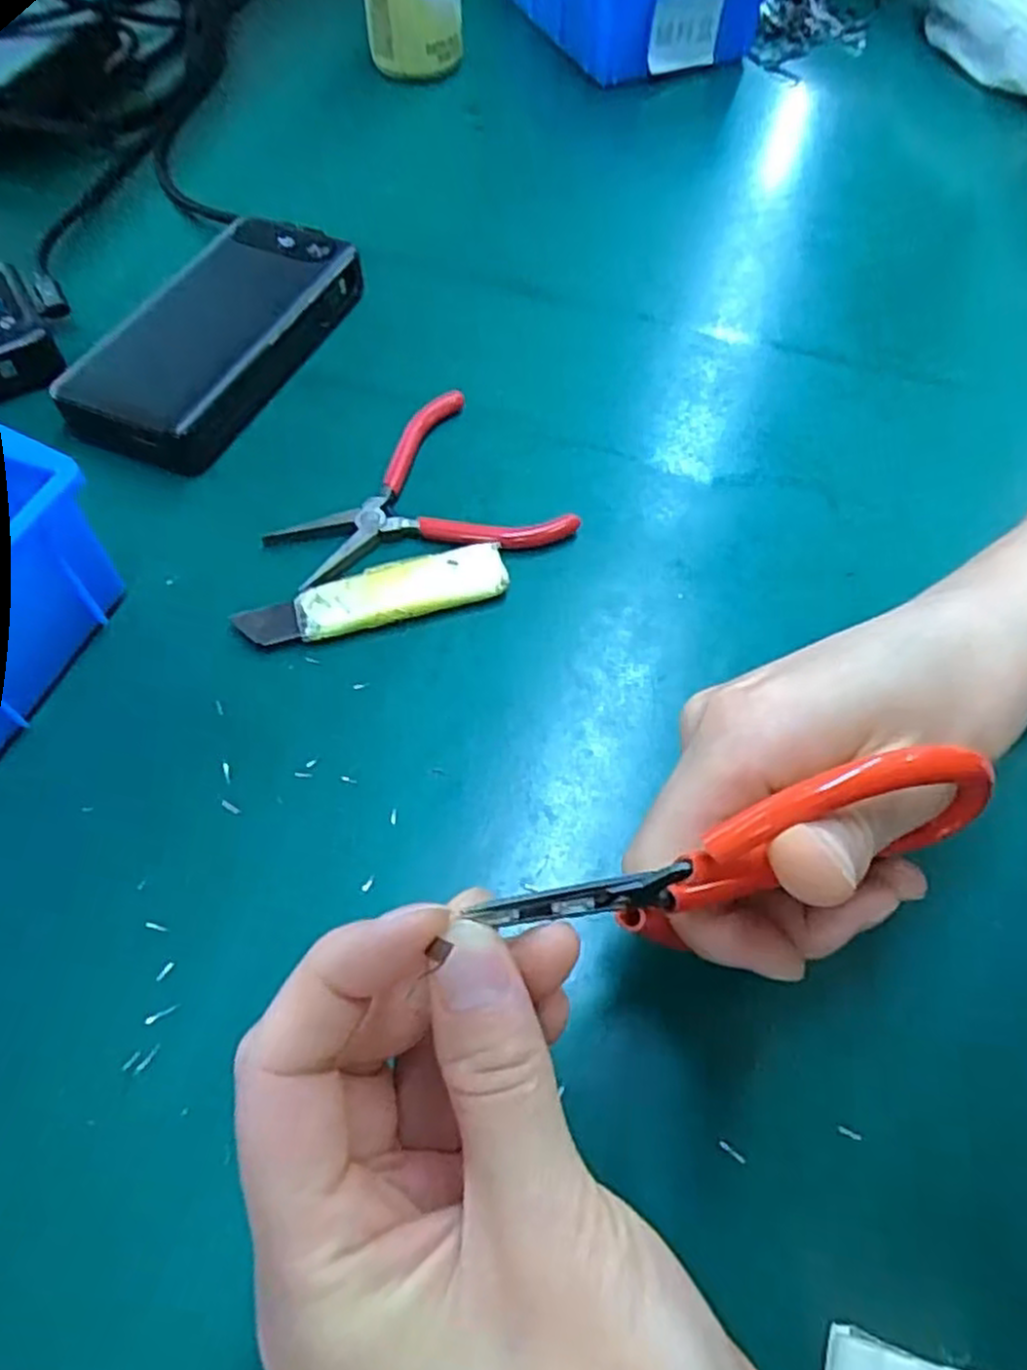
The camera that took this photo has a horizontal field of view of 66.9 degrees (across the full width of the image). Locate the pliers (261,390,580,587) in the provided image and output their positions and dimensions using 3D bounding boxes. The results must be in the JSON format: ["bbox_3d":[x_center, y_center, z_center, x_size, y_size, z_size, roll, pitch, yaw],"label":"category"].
[{"bbox_3d":[-0.046,-0.087,0.336,0.122,0.008,0.091,-14,61,-10],"label":"pliers"}]

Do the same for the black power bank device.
[{"bbox_3d":[-0.142,-0.165,0.366,0.069,0.026,0.149,21,61,10],"label":"black power bank device"}]

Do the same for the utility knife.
[{"bbox_3d":[-0.054,-0.034,0.304,0.103,0.009,0.026,-14,61,-10],"label":"utility knife"}]

